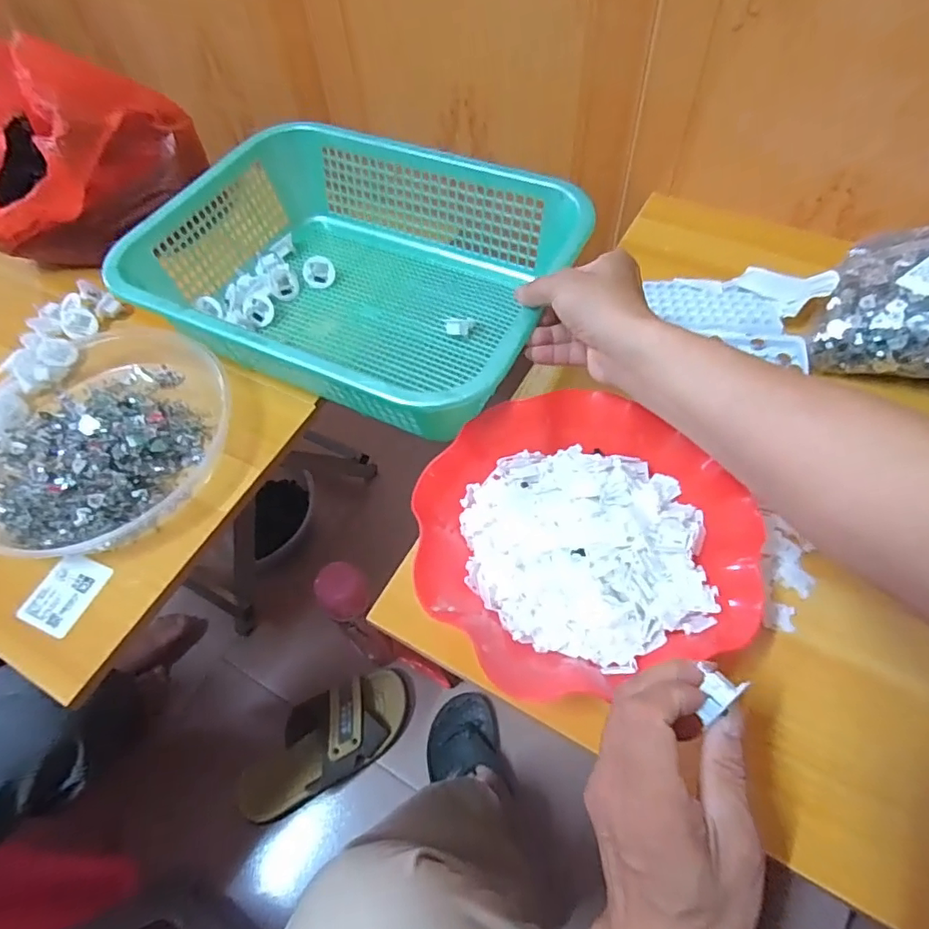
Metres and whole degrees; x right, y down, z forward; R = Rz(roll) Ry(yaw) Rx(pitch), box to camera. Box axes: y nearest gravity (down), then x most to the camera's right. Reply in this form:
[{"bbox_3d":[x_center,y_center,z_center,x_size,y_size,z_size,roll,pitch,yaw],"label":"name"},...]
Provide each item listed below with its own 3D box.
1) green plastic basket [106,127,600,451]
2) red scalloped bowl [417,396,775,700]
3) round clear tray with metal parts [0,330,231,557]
[{"bbox_3d":[-0.098,-0.185,0.549,0.384,0.101,0.281,24,62,17],"label":"green plastic basket"},{"bbox_3d":[0.084,0.050,0.406,0.226,0.063,0.206,-2,58,3],"label":"red scalloped bowl"},{"bbox_3d":[-0.337,-0.031,0.509,0.229,0.033,0.228,-2,58,3],"label":"round clear tray with metal parts"}]

